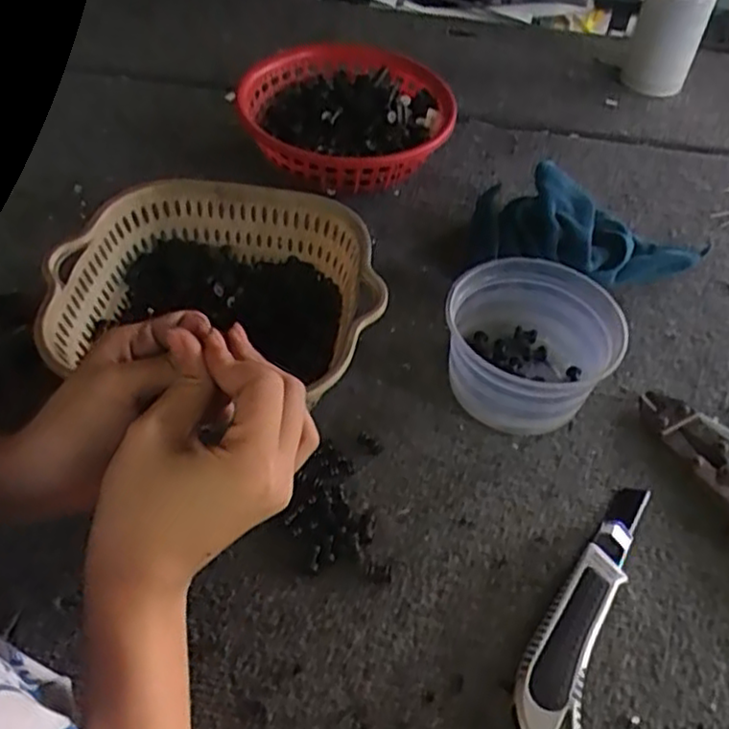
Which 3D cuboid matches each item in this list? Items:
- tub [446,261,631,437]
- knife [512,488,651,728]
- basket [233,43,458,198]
[{"bbox_3d":[0.111,-0.013,0.492,0.103,0.071,0.109,1,51,-1],"label":"tub"},{"bbox_3d":[0.125,0.132,0.403,0.035,0.022,0.177,24,54,16],"label":"knife"},{"bbox_3d":[-0.019,-0.228,0.667,0.186,0.072,0.202,1,51,-1],"label":"basket"}]

